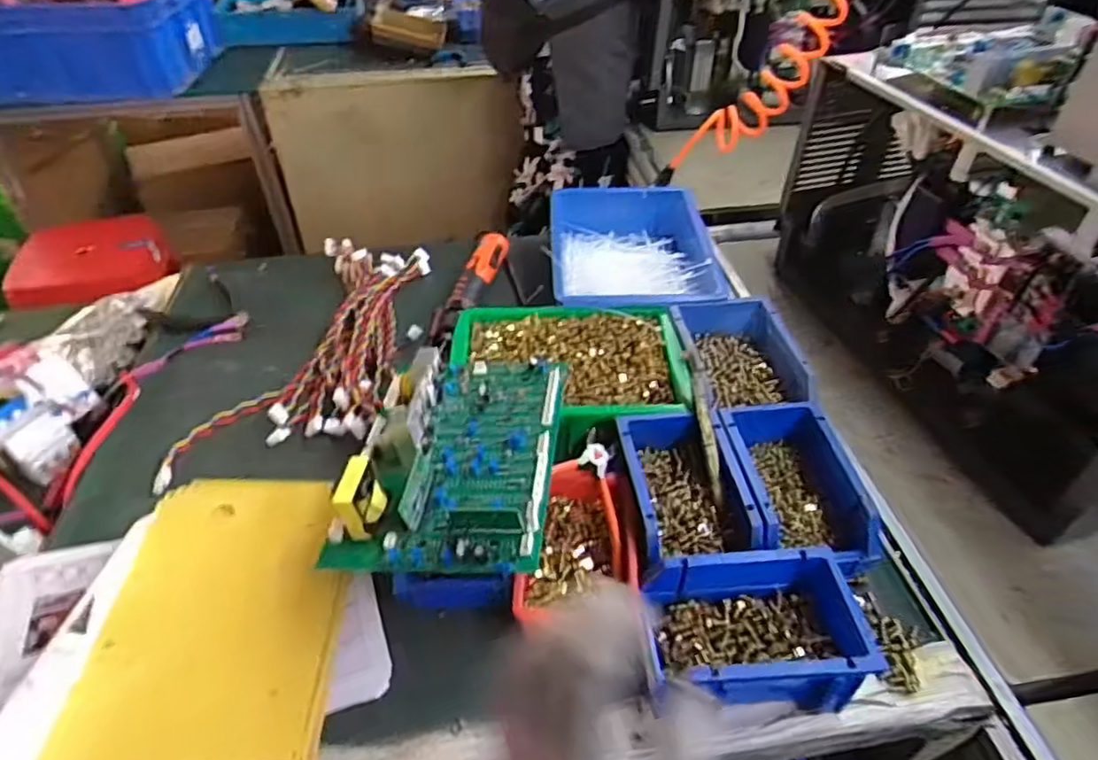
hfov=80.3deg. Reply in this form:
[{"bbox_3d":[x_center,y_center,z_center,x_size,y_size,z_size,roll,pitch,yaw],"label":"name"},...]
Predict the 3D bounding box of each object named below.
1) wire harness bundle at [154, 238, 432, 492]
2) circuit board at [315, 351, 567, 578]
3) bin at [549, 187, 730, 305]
[{"bbox_3d":[-0.285,-0.053,0.807,0.227,0.031,0.435,-1,43,-1],"label":"wire harness bundle"},{"bbox_3d":[-0.083,0.054,0.578,0.176,0.054,0.242,5,43,5],"label":"circuit board"},{"bbox_3d":[0.108,-0.164,0.882,0.209,0.075,0.300,1,43,0],"label":"bin"}]

